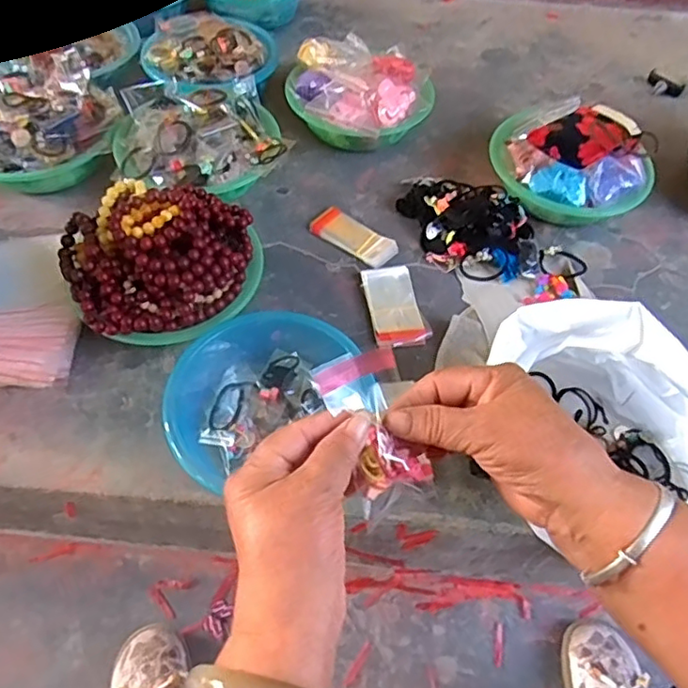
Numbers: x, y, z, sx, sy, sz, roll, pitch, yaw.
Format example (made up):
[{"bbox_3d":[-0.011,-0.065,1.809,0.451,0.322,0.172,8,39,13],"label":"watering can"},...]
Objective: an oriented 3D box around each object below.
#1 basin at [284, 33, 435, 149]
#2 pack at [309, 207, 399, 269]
[{"bbox_3d":[0.024,-0.410,0.991,0.221,0.116,0.214,1,55,-2],"label":"basin"},{"bbox_3d":[0.013,-0.157,0.875,0.130,0.023,0.058,37,62,19],"label":"pack"}]

